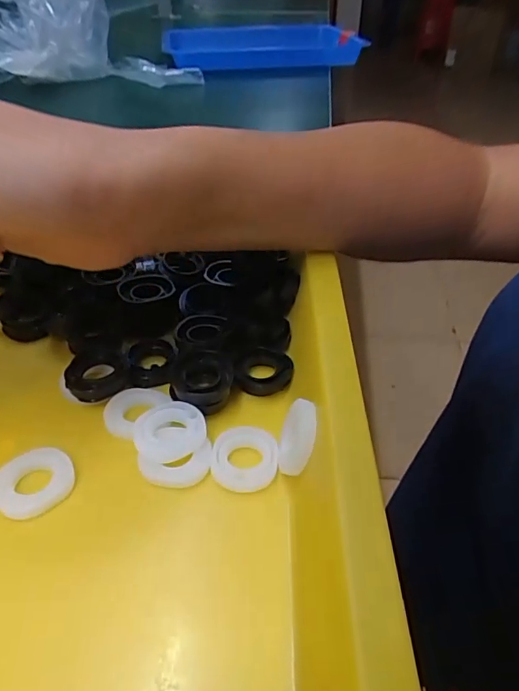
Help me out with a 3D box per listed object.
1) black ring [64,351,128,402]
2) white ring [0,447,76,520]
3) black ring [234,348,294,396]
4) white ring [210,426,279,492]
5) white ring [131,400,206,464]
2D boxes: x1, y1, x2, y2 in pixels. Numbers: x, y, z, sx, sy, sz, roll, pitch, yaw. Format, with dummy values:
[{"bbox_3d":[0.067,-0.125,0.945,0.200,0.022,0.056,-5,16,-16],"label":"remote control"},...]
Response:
[{"bbox_3d":[-0.067,0.011,0.209,0.023,0.010,0.026,-11,40,-14],"label":"black ring"},{"bbox_3d":[-0.077,0.047,0.173,0.026,0.005,0.025,0,38,0],"label":"white ring"},{"bbox_3d":[0.002,0.010,0.217,0.024,0.008,0.024,0,38,0],"label":"black ring"},{"bbox_3d":[-0.005,0.042,0.184,0.023,0.006,0.027,1,38,2],"label":"white ring"},{"bbox_3d":[-0.033,0.031,0.187,0.026,0.007,0.023,-19,42,-22],"label":"white ring"}]

